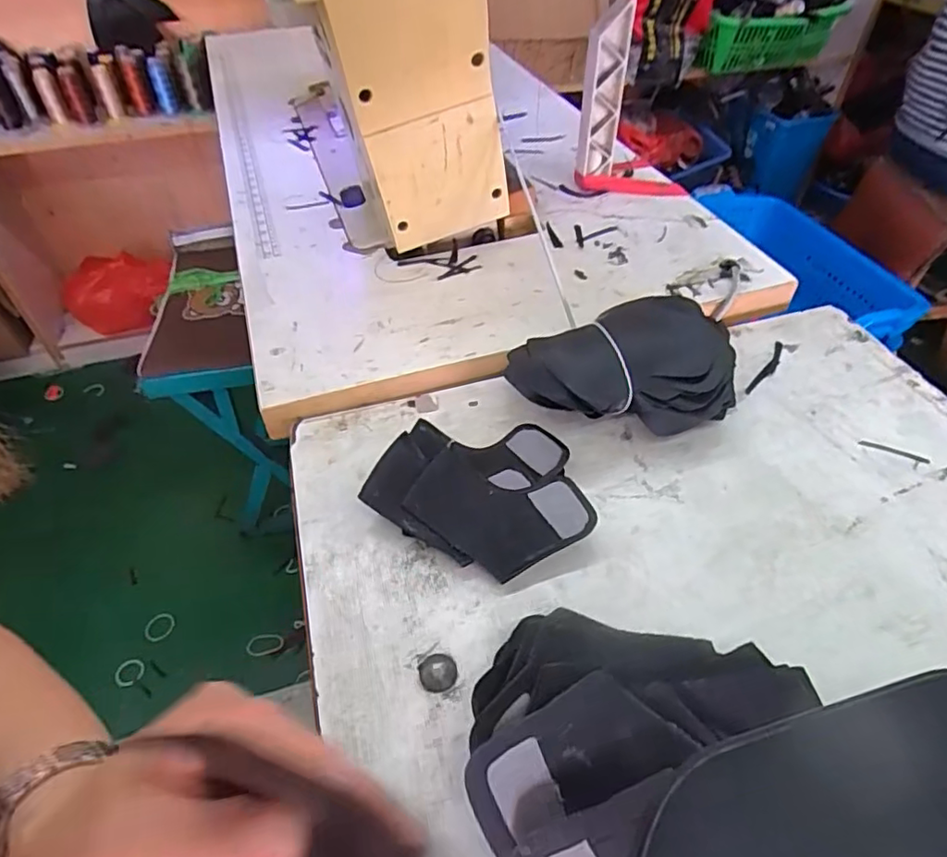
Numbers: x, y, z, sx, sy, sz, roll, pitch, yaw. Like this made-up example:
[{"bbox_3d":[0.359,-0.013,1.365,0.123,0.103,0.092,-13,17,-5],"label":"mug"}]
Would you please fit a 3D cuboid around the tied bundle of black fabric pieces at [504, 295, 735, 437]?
[{"bbox_3d":[0.125,-0.059,0.515,0.185,0.045,0.141,-4,47,-3],"label":"tied bundle of black fabric pieces"}]

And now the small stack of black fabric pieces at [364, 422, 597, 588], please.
[{"bbox_3d":[0.014,0.040,0.449,0.153,0.030,0.127,21,50,19],"label":"small stack of black fabric pieces"}]

